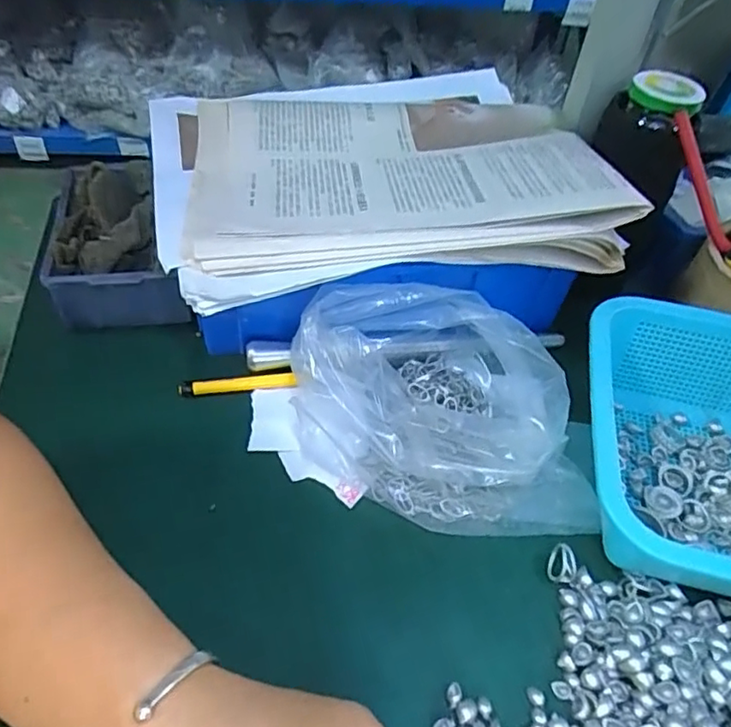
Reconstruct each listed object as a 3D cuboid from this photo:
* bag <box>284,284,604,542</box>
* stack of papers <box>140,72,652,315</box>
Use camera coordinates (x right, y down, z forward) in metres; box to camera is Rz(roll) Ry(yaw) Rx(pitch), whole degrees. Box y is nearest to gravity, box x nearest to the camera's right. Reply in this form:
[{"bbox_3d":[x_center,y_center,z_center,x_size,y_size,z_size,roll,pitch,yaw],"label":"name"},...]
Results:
[{"bbox_3d":[0.046,0.025,0.371,0.172,0.075,0.149,-7,48,-9],"label":"bag"},{"bbox_3d":[0.004,-0.142,0.422,0.293,0.038,0.240,-7,49,-13],"label":"stack of papers"}]

